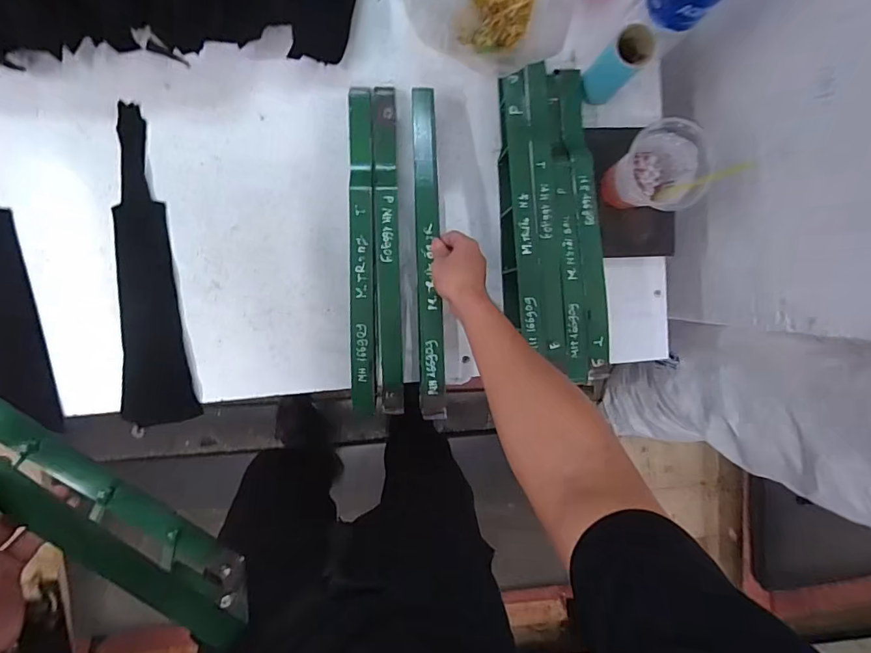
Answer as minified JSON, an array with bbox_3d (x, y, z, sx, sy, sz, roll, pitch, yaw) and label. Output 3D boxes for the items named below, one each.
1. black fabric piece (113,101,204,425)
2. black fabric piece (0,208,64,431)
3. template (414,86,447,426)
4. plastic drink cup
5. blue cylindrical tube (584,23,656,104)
[{"bbox_3d":[-0.438,-0.084,0.707,0.104,0.012,0.464,-3,94,-6],"label":"black fabric piece"},{"bbox_3d":[-0.660,-0.070,0.686,0.102,0.014,0.457,-11,96,-9],"label":"black fabric piece"},{"bbox_3d":[-0.010,-0.105,0.652,0.031,0.021,0.458,-1,86,-5],"label":"template"},{"bbox_3d":[0.304,-0.218,0.671,0.100,0.169,0.104,-1,96,-5],"label":"plastic drink cup"},{"bbox_3d":[0.254,-0.367,0.655,0.051,0.128,0.057,-42,98,0],"label":"blue cylindrical tube"}]

